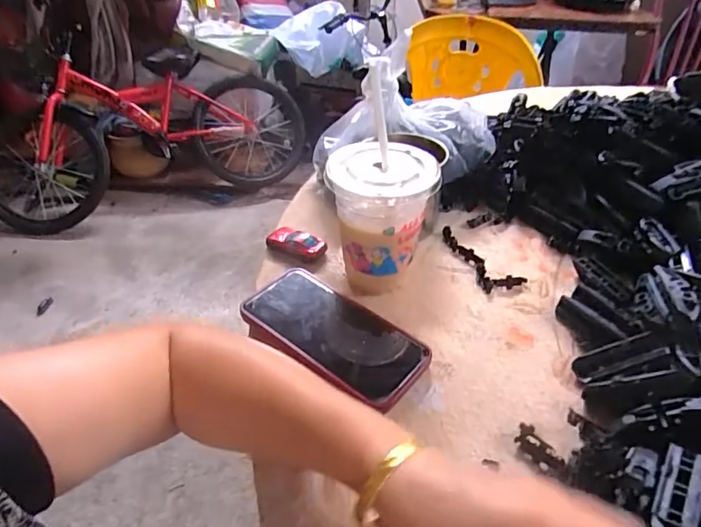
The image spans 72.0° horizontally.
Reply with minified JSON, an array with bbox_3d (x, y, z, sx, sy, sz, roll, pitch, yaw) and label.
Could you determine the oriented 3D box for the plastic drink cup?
[{"bbox_3d":[0.028,-0.064,0.423,0.088,0.189,0.084,0,38,0],"label":"plastic drink cup"}]

